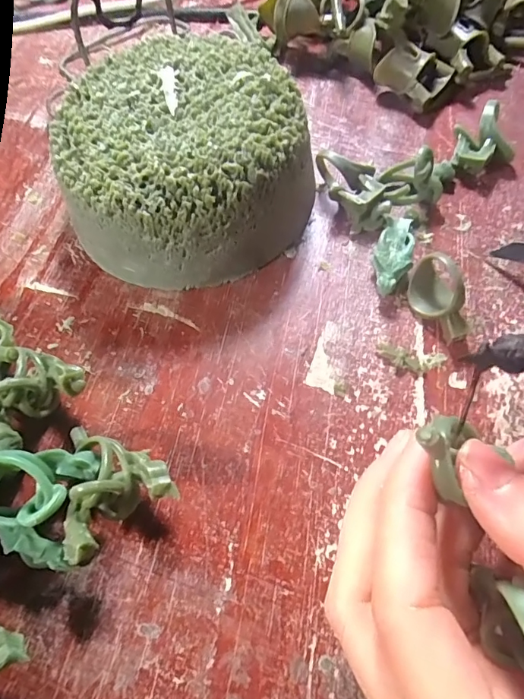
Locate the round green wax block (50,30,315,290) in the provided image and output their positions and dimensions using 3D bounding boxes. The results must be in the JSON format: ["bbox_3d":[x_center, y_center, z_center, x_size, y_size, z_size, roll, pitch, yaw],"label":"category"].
[{"bbox_3d":[-0.031,-0.078,0.193,0.097,0.048,0.091,-1,65,2],"label":"round green wax block"}]

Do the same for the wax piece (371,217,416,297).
[{"bbox_3d":[0.053,-0.040,0.190,0.015,0.015,0.040,9,65,7],"label":"wax piece"}]

